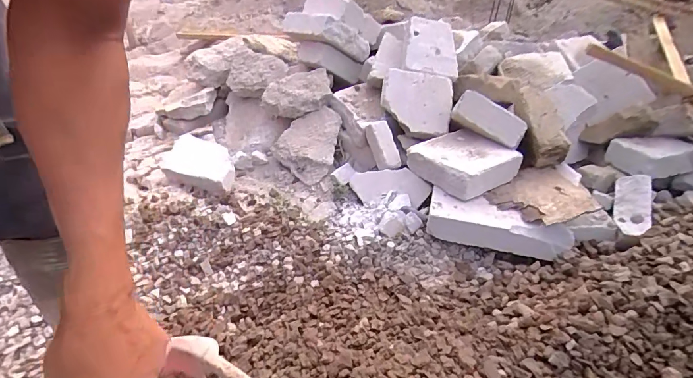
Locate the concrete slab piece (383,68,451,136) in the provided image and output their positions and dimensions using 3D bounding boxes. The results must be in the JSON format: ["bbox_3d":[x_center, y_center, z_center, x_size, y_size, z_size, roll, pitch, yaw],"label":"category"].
[{"bbox_3d":[0.201,-0.248,1.128,0.197,0.045,0.177,7,74,-2],"label":"concrete slab piece"}]

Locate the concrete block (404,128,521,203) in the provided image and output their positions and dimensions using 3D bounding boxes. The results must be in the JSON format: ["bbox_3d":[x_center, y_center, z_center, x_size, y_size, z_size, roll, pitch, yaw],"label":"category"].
[{"bbox_3d":[0.302,-0.072,1.036,0.197,0.085,0.217,-23,44,-29],"label":"concrete block"}]

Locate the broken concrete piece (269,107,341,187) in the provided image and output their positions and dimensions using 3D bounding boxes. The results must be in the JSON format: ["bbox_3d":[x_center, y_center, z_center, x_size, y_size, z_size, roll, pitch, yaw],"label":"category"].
[{"bbox_3d":[-0.095,-0.131,1.175,0.205,0.132,0.162,-25,45,-31],"label":"broken concrete piece"}]

